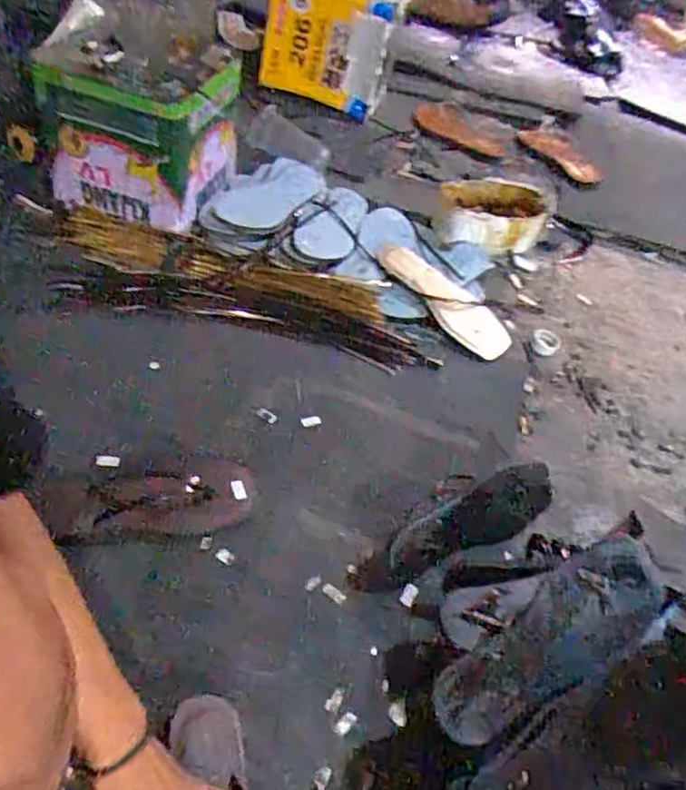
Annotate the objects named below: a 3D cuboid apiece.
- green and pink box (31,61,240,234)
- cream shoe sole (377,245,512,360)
[{"bbox_3d":[-0.314,-0.415,1.023,0.245,0.191,0.207,13,46,3],"label":"green and pink box"},{"bbox_3d":[0.167,-0.160,1.041,0.256,0.022,0.091,43,54,10],"label":"cream shoe sole"}]

